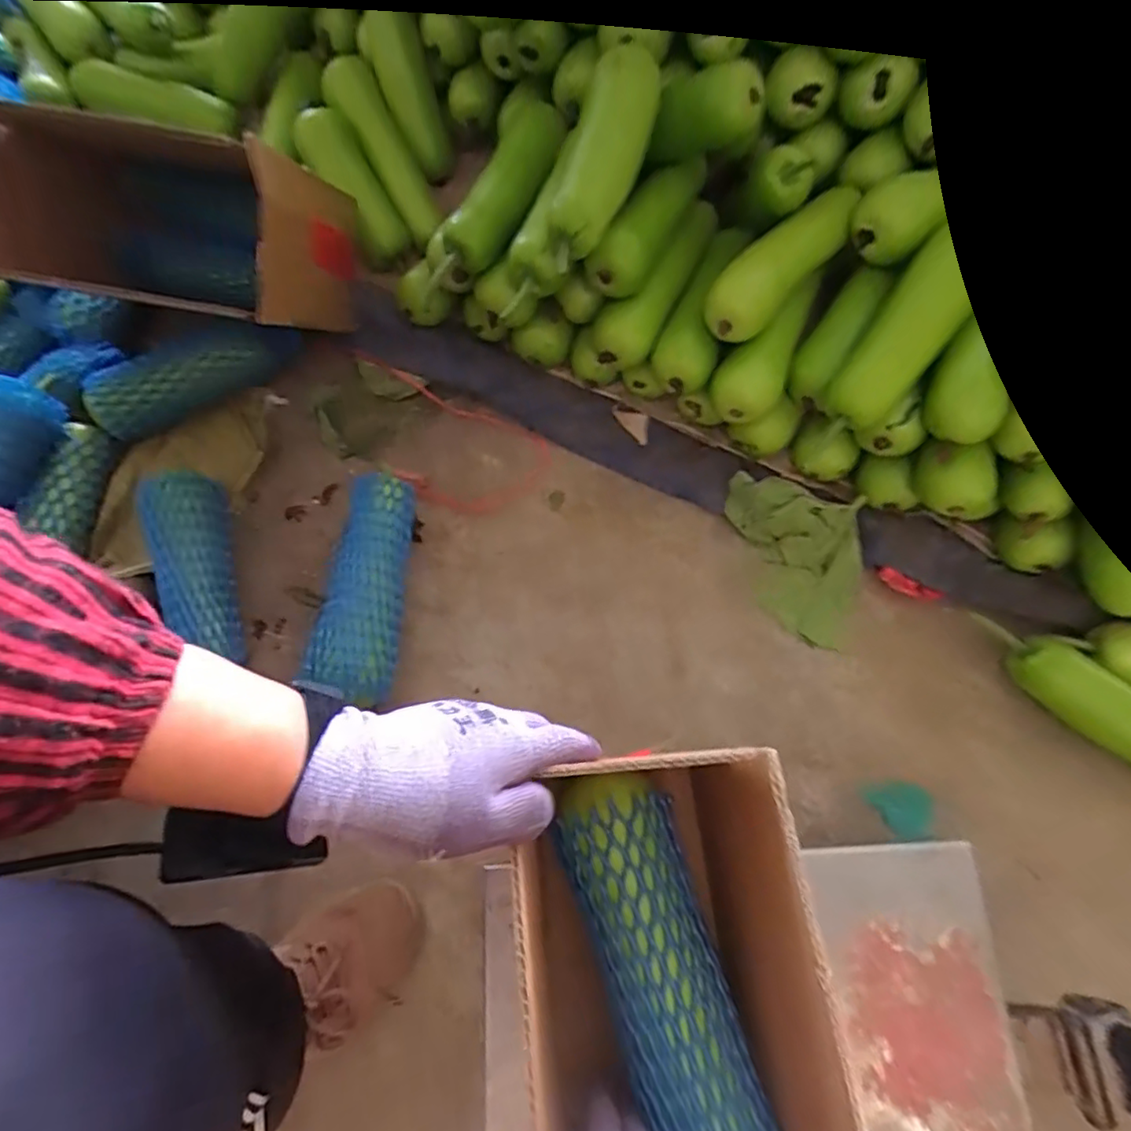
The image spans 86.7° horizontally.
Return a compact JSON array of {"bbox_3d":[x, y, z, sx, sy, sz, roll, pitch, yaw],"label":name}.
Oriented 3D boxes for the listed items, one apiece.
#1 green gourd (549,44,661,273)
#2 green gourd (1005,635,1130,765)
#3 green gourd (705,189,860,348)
[{"bbox_3d":[0.031,-0.402,0.587,0.078,0.063,0.219,19,73,5],"label":"green gourd"},{"bbox_3d":[0.537,0.143,0.584,0.191,0.062,0.068,35,75,9],"label":"green gourd"},{"bbox_3d":[0.224,-0.315,0.637,0.070,0.060,0.214,42,78,11],"label":"green gourd"}]

